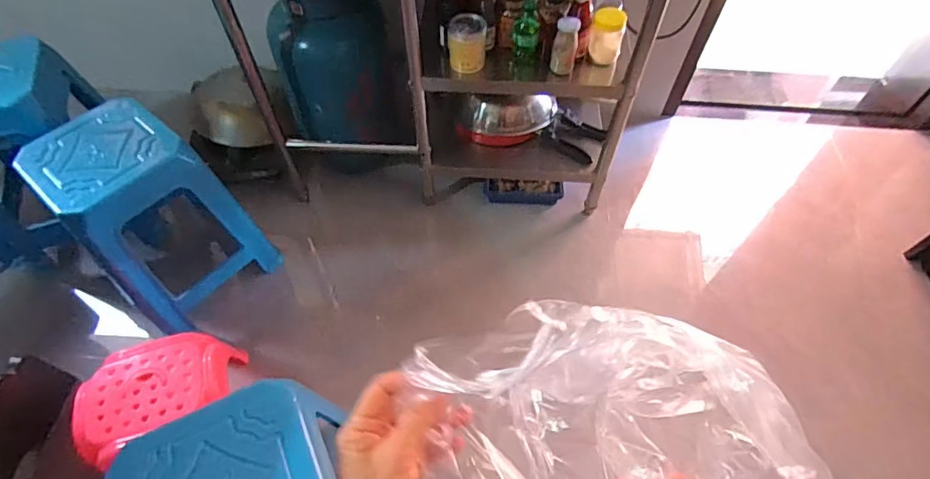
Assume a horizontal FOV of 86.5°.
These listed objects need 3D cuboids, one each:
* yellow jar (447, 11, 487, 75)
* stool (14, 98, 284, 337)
[{"bbox_3d":[0.004,-0.454,1.132,0.087,0.103,0.083,0,56,0],"label":"yellow jar"},{"bbox_3d":[-0.754,-0.041,1.214,0.328,0.439,0.335,29,61,18],"label":"stool"}]

